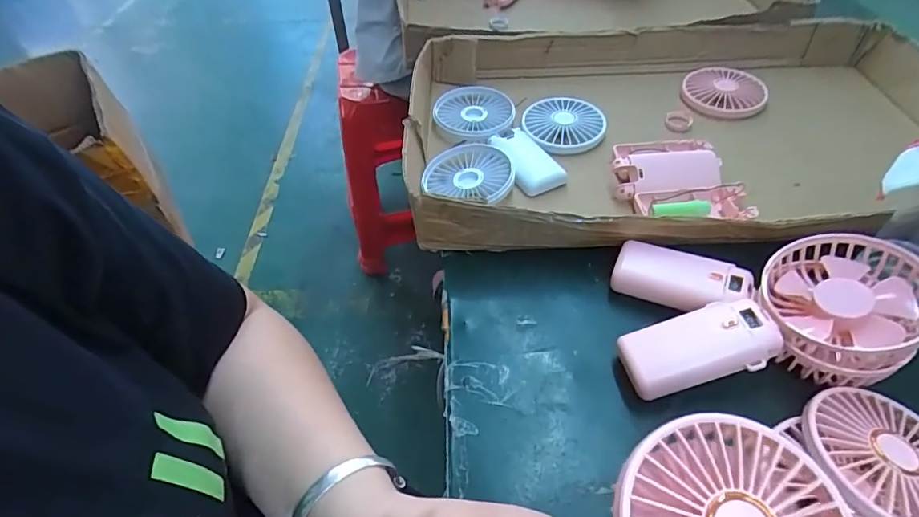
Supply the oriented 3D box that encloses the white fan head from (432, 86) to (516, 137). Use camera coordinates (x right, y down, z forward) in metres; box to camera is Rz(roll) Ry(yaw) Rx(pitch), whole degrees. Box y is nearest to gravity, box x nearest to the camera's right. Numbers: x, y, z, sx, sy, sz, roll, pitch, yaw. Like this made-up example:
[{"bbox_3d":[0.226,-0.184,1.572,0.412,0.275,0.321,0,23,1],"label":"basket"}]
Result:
[{"bbox_3d":[0.019,-0.160,0.539,0.084,0.018,0.080,-1,48,2],"label":"white fan head"}]

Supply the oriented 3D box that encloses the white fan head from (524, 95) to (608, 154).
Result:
[{"bbox_3d":[0.112,-0.146,0.521,0.085,0.019,0.080,7,49,9],"label":"white fan head"}]

